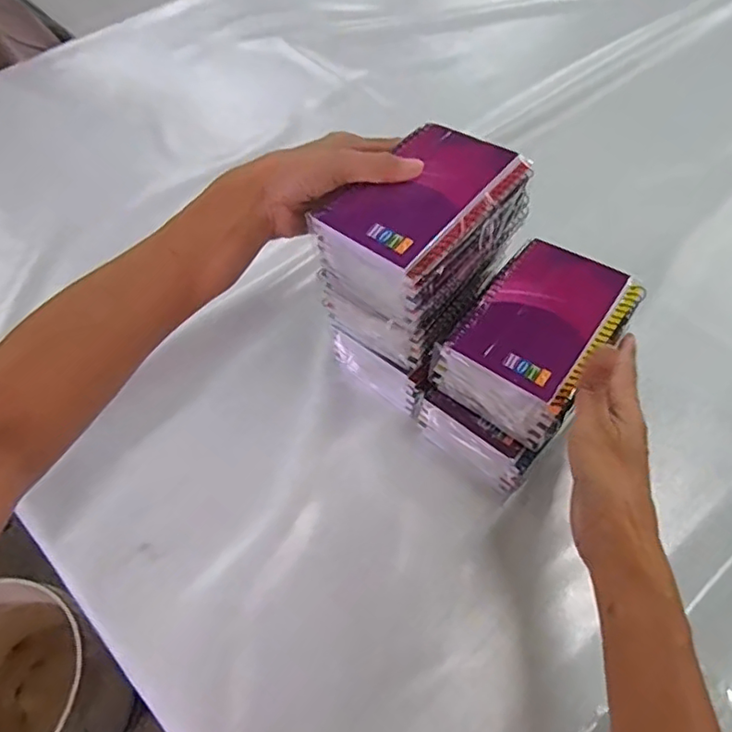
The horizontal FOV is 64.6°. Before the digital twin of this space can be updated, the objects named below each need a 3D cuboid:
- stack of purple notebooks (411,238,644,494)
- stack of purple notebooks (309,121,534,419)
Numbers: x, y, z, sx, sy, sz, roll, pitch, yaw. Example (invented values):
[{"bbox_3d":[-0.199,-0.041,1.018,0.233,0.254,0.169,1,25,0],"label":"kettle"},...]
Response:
[{"bbox_3d":[0.120,-0.001,0.448,0.100,0.118,0.148,33,63,23],"label":"stack of purple notebooks"},{"bbox_3d":[0.044,-0.070,0.458,0.091,0.169,0.130,35,64,24],"label":"stack of purple notebooks"}]

